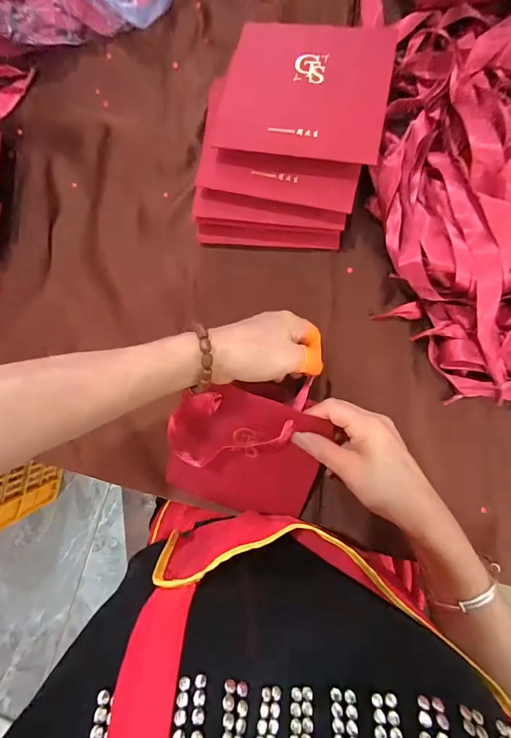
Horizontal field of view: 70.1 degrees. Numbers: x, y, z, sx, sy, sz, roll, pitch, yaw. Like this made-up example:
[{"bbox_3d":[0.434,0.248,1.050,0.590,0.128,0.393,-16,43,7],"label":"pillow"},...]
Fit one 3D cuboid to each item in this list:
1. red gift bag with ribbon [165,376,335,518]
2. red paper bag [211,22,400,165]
[{"bbox_3d":[-0.010,0.077,0.327,0.135,0.019,0.125,5,109,3],"label":"red gift bag with ribbon"},{"bbox_3d":[0.044,-0.245,0.316,0.137,0.010,0.145,11,79,8],"label":"red paper bag"}]

